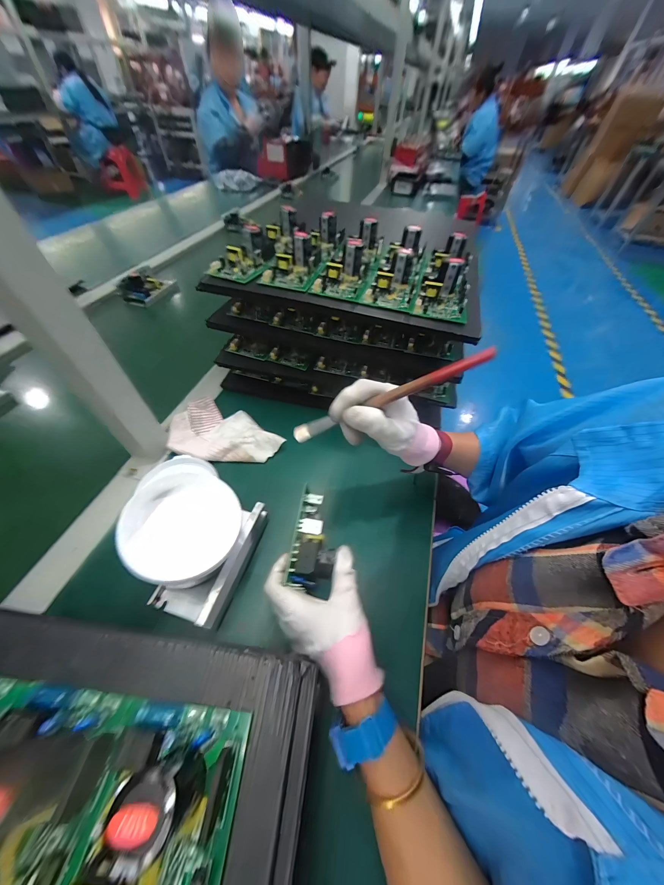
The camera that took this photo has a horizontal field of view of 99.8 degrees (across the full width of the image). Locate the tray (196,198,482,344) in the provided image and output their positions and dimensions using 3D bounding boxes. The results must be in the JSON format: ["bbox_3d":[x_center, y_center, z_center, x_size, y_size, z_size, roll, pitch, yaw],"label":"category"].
[{"bbox_3d":[0.025,-0.287,0.428,0.387,0.048,0.272,12,53,6],"label":"tray"}]

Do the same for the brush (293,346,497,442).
[{"bbox_3d":[0.047,-0.039,0.258,0.191,0.010,0.015,-21,56,20],"label":"brush"}]

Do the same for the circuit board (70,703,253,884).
[{"bbox_3d":[-0.087,0.196,0.122,0.068,0.049,0.114,6,52,1],"label":"circuit board"}]

